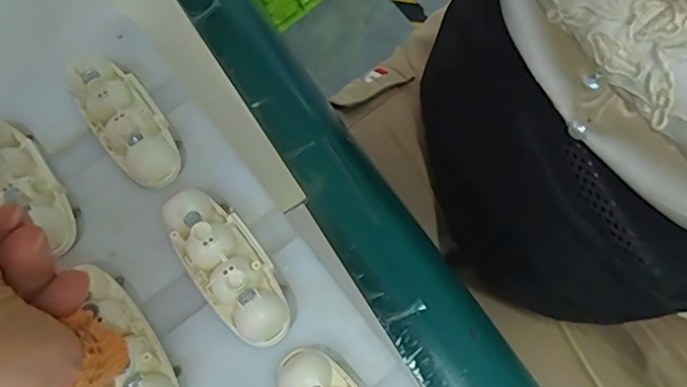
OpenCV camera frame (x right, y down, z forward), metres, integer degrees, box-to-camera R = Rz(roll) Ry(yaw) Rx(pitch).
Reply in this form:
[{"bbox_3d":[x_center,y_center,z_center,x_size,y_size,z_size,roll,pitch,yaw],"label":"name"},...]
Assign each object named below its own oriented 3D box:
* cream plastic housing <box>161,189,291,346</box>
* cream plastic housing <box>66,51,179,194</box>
[{"bbox_3d":[-0.041,0.025,0.198,0.025,0.016,0.062,-35,73,-10],"label":"cream plastic housing"},{"bbox_3d":[-0.086,-0.030,0.219,0.024,0.017,0.062,-37,74,-10],"label":"cream plastic housing"}]

